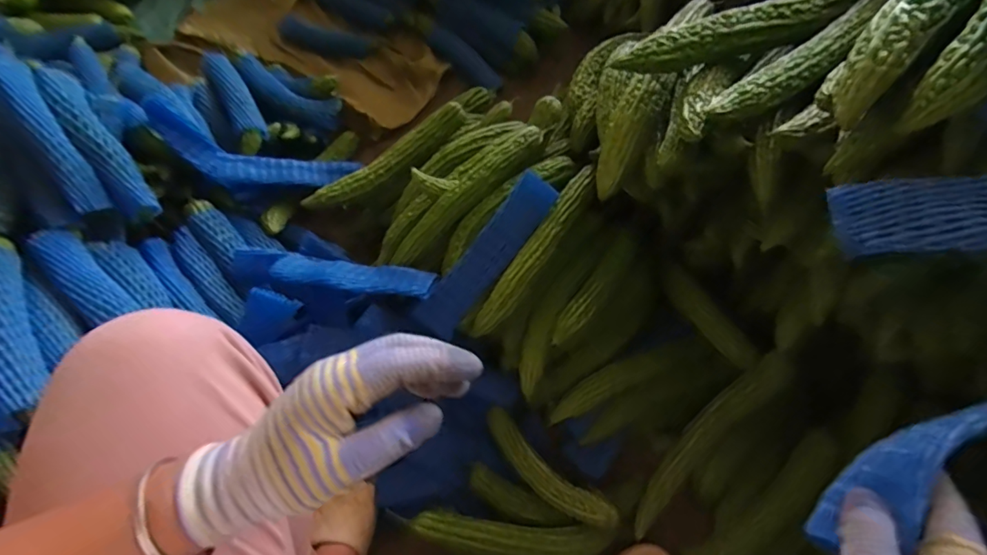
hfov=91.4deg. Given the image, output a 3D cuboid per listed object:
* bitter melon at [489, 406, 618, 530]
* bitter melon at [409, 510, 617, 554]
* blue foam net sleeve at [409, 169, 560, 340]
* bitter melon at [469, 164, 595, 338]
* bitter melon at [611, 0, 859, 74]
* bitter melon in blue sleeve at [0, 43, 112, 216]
[{"bbox_3d":[0.064,0.250,0.617,0.191,0.054,0.046,37,71,20],"label":"bitter melon"},{"bbox_3d":[0.025,0.318,0.581,0.230,0.064,0.046,2,63,5],"label":"bitter melon"},{"bbox_3d":[-0.008,-0.029,0.621,0.054,0.025,0.239,38,88,20],"label":"blue foam net sleeve"},{"bbox_3d":[0.060,-0.035,0.628,0.044,0.055,0.270,33,70,18],"label":"bitter melon"},{"bbox_3d":[0.273,-0.272,0.531,0.281,0.040,0.047,-17,63,-5],"label":"bitter melon"},{"bbox_3d":[-0.612,-0.192,0.650,0.057,0.061,0.233,-34,87,-13],"label":"bitter melon in blue sleeve"}]

